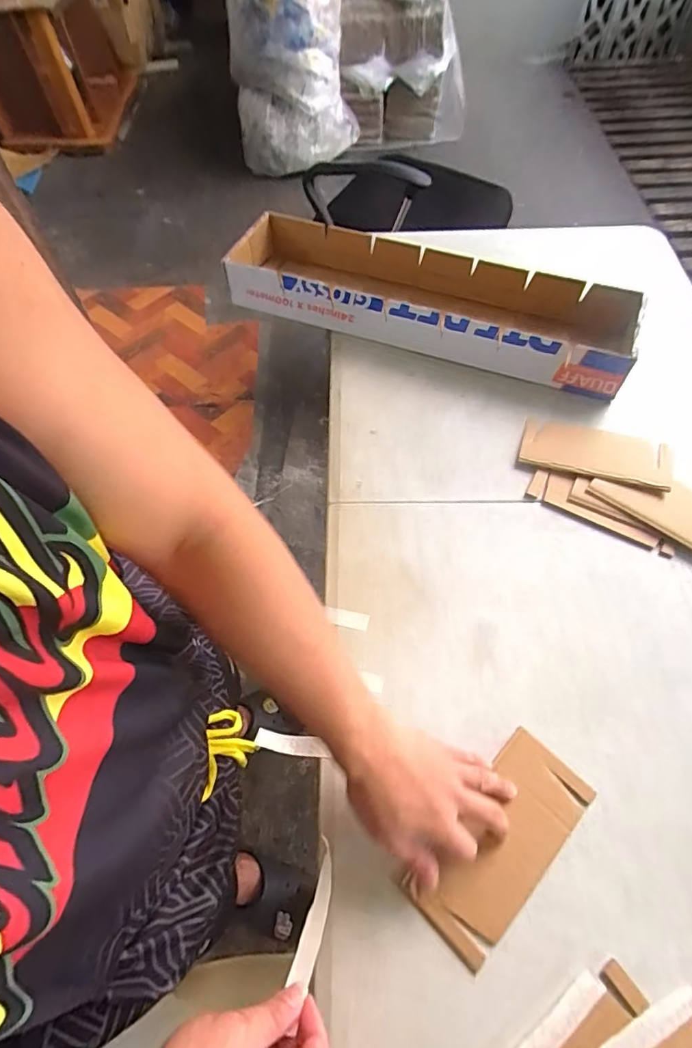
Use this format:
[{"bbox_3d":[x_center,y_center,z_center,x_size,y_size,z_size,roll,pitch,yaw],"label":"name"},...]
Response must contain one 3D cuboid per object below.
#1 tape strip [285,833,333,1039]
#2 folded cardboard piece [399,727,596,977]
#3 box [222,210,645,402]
[{"bbox_3d":[-0.023,0.308,0.410,0.017,0.012,0.096,11,38,8],"label":"tape strip"},{"bbox_3d":[0.142,0.284,0.457,0.083,0.010,0.182,37,66,21],"label":"folded cardboard piece"},{"bbox_3d":[0.114,-0.356,0.811,0.639,0.085,0.184,19,61,12],"label":"box"}]

